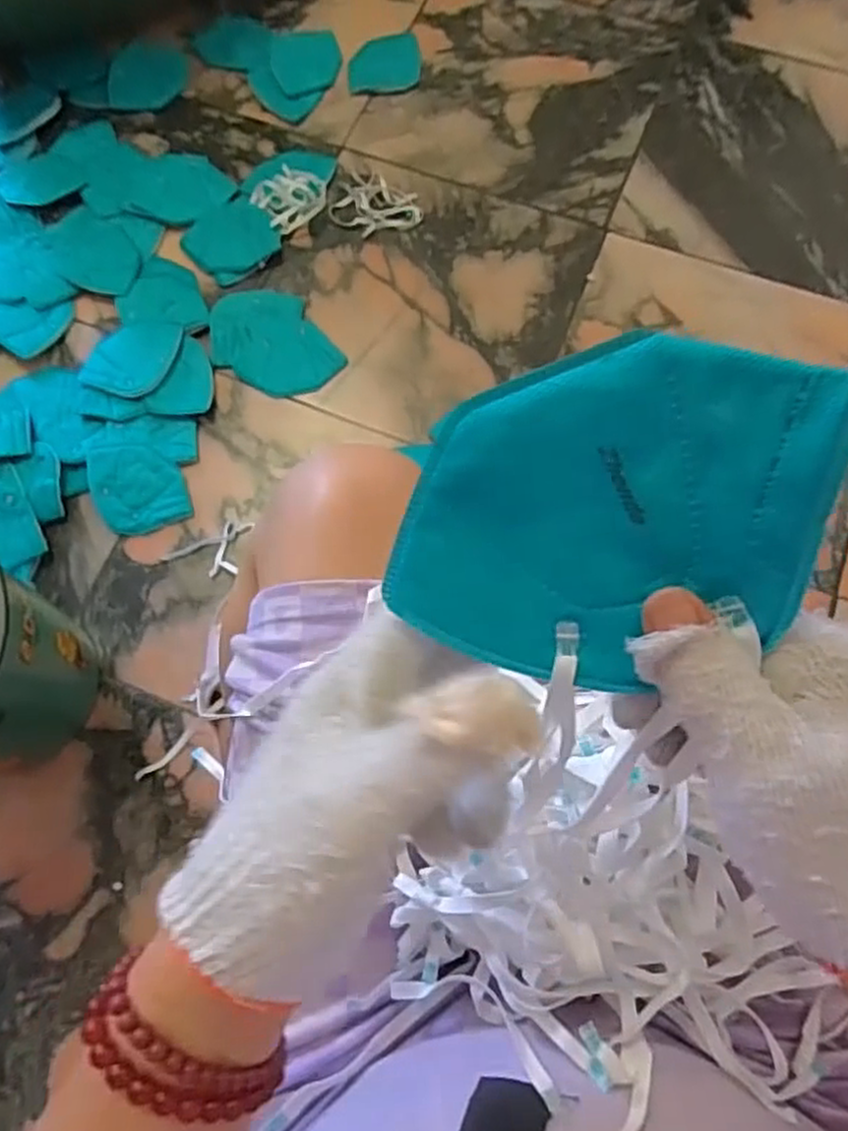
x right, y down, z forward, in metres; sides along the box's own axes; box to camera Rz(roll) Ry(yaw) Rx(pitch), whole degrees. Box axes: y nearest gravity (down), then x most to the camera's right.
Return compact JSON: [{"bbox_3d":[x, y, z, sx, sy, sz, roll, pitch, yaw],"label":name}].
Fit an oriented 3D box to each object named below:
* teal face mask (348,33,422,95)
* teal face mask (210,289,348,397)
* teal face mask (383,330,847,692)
[{"bbox_3d":[-0.059,-0.753,1.098,0.105,0.004,0.112,-3,73,0],"label":"teal face mask"},{"bbox_3d":[-0.201,-0.291,0.951,0.136,0.009,0.165,-32,75,-8],"label":"teal face mask"},{"bbox_3d":[0.052,-0.013,0.213,0.114,0.005,0.105,16,115,11],"label":"teal face mask"}]

